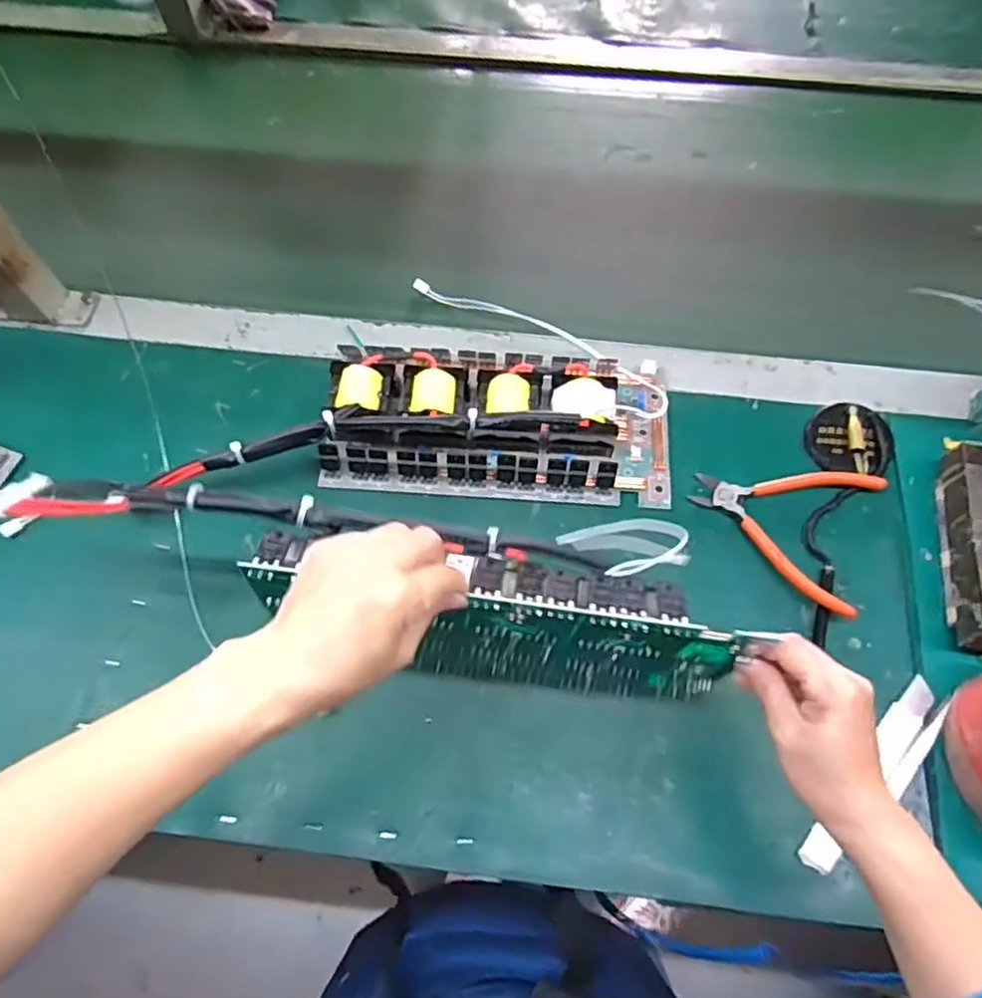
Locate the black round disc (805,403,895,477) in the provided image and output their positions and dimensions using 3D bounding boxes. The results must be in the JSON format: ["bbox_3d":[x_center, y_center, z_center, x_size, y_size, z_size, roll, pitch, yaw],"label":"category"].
[{"bbox_3d":[0.306,-0.052,0.568,0.072,0.016,0.065,8,64,5],"label":"black round disc"}]

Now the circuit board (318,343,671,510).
[{"bbox_3d":[0.007,-0.071,0.557,0.278,0.058,0.128,4,64,2],"label":"circuit board"}]

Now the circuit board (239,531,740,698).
[{"bbox_3d":[0.005,0.078,0.416,0.264,0.135,0.043,5,64,3],"label":"circuit board"}]

